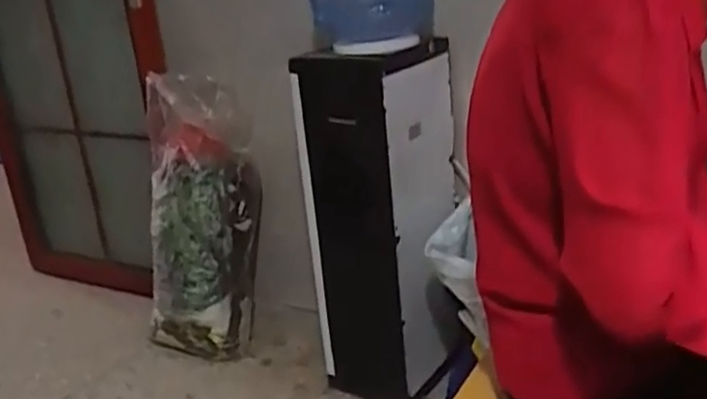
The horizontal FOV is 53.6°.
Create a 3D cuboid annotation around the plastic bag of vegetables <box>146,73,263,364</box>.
[{"bbox_3d":[-0.406,0.053,1.851,0.335,0.677,0.289,-10,21,-12],"label":"plastic bag of vegetables"}]

